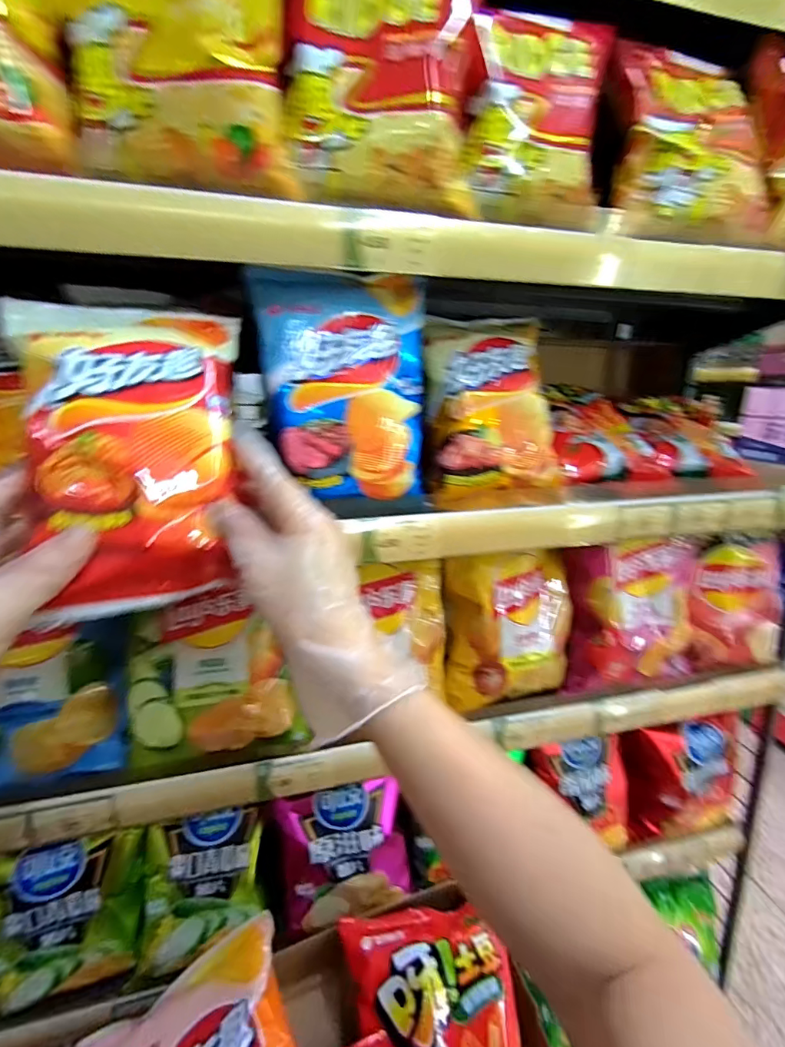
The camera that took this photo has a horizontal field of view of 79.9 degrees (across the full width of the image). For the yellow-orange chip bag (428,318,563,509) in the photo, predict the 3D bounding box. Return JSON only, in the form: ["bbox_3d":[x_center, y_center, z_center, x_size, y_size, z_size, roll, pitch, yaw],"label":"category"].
[{"bbox_3d":[0.092,-0.110,0.444,0.121,0.189,0.057,0,-4,-4],"label":"yellow-orange chip bag"}]

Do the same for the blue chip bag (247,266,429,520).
[{"bbox_3d":[-0.035,-0.102,0.380,0.131,0.181,0.053,-4,18,-18],"label":"blue chip bag"}]

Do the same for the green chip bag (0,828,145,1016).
[{"bbox_3d":[-0.320,0.370,0.455,0.136,0.135,0.050,-4,1,-23],"label":"green chip bag"}]

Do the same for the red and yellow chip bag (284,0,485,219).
[{"bbox_3d":[-0.006,-0.299,0.325,0.133,0.141,0.040,-1,17,-7],"label":"red and yellow chip bag"}]

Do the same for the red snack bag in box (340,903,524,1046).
[{"bbox_3d":[0.045,0.432,0.382,0.127,0.043,0.187,-7,50,-12],"label":"red snack bag in box"}]

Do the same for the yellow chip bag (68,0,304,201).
[{"bbox_3d":[-0.131,-0.291,0.294,0.138,0.136,0.048,0,17,-6],"label":"yellow chip bag"}]

